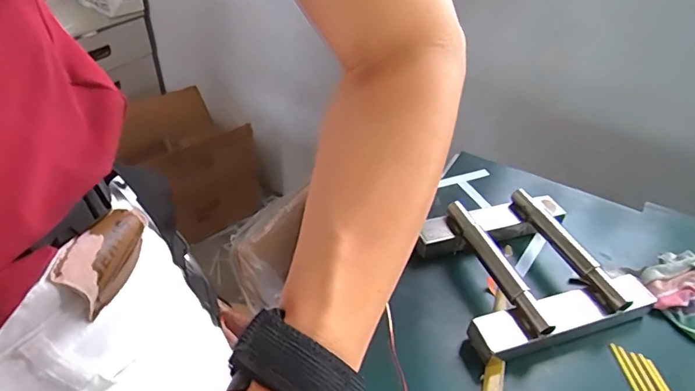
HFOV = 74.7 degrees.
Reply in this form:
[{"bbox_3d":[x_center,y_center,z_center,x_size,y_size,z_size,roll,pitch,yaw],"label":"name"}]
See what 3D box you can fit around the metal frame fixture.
[{"bbox_3d":[0.193,0.073,0.507,0.199,0.049,0.187,-11,43,-17],"label":"metal frame fixture"}]

